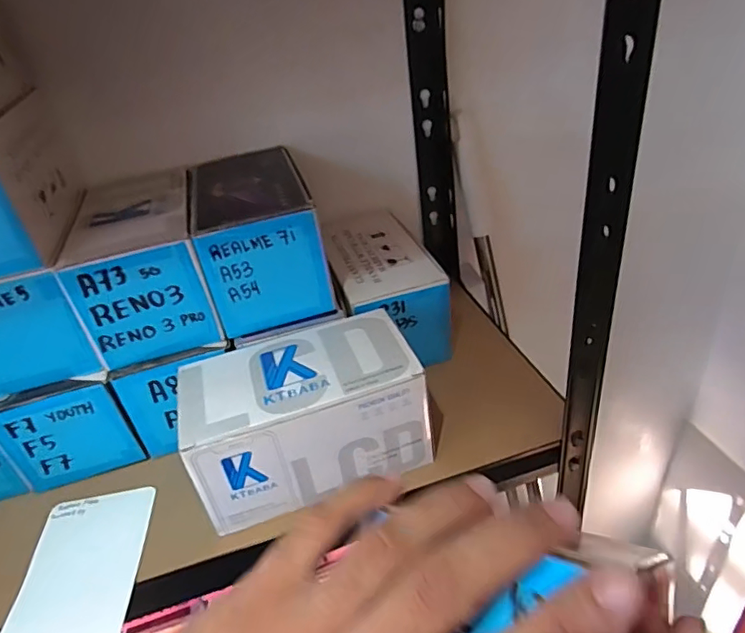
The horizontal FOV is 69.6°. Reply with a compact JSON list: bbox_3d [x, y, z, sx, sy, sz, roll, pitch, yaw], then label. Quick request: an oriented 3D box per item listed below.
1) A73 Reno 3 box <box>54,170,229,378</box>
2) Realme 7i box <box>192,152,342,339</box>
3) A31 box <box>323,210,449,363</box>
[{"bbox_3d":[-0.195,-0.047,0.471,0.094,0.098,0.158,-15,35,-11],"label":"A73 Reno 3 box"},{"bbox_3d":[-0.105,-0.076,0.489,0.095,0.094,0.170,-15,35,-10],"label":"Realme 7i box"},{"bbox_3d":[0.010,-0.032,0.555,0.094,0.087,0.164,-13,35,-8],"label":"A31 box"}]

